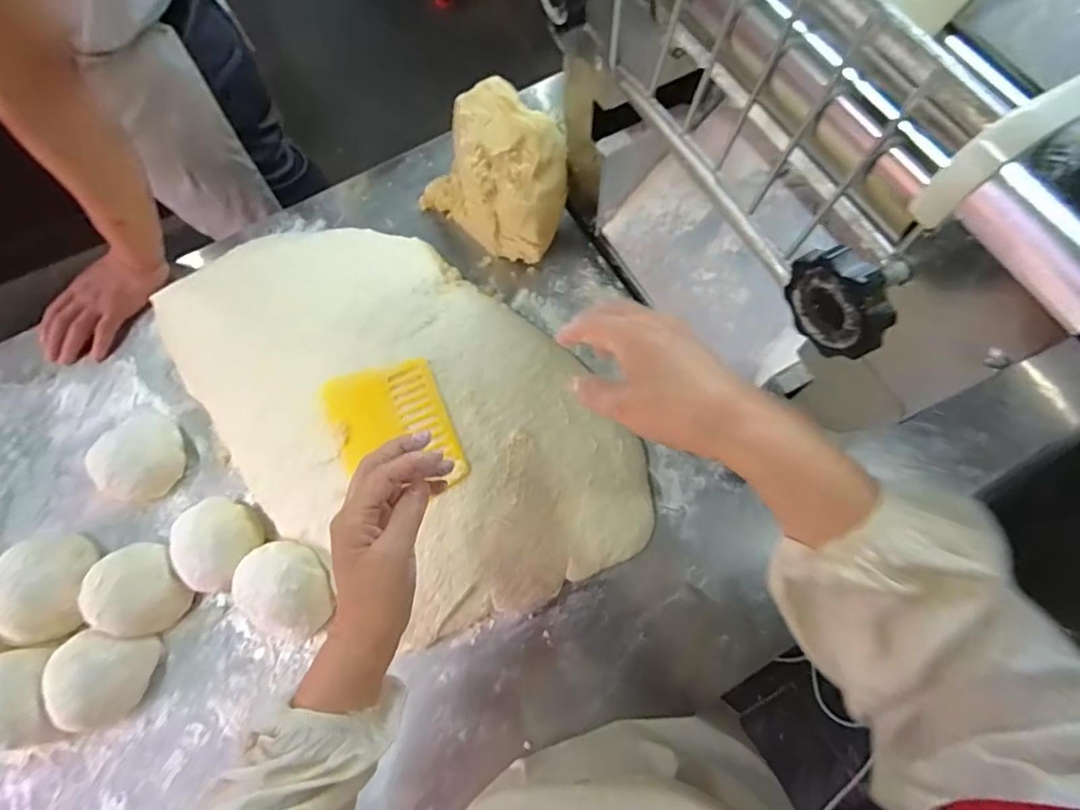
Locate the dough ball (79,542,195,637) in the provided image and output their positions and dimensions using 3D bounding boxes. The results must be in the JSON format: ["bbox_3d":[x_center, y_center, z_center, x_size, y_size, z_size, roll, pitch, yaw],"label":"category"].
[{"bbox_3d":[-0.422,0.193,0.548,0.077,0.055,0.090,0,71,2],"label":"dough ball"}]

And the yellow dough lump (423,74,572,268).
[{"bbox_3d":[-0.047,-0.290,0.658,0.192,0.133,0.129,38,77,14],"label":"yellow dough lump"}]

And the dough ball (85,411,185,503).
[{"bbox_3d":[-0.471,0.056,0.605,0.094,0.055,0.100,-1,71,2],"label":"dough ball"}]

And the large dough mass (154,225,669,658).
[{"bbox_3d":[-0.171,-0.013,0.587,0.599,0.072,0.343,40,77,14],"label":"large dough mass"}]

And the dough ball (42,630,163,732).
[{"bbox_3d":[-0.443,0.274,0.522,0.071,0.053,0.082,6,71,4],"label":"dough ball"}]

